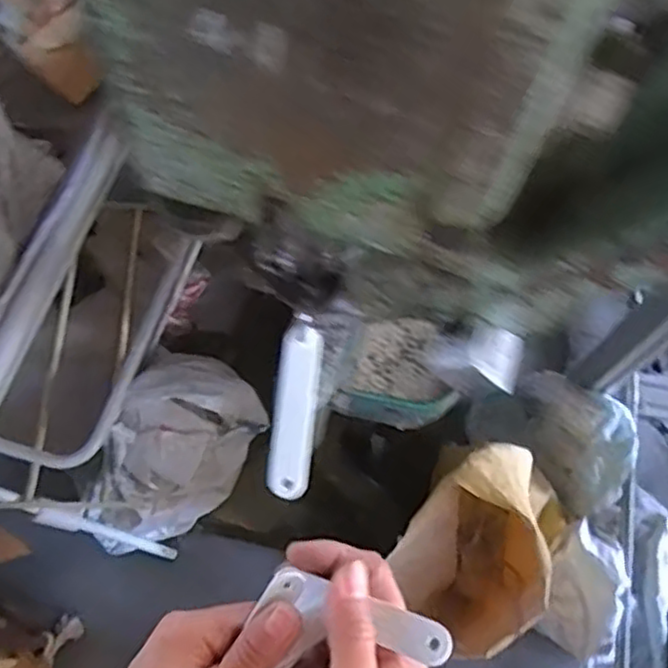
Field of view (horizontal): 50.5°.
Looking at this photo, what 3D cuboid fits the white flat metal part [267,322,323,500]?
[{"bbox_3d":[-0.020,0.040,0.370,0.022,0.006,0.088,6,83,0],"label":"white flat metal part"}]

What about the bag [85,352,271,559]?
[{"bbox_3d":[-0.259,0.206,1.132,0.160,0.286,0.321,31,69,11],"label":"bag"}]

